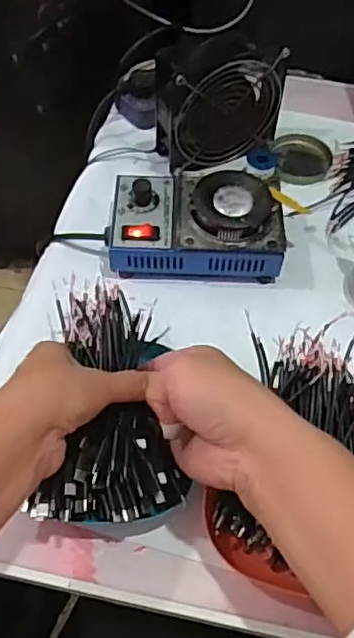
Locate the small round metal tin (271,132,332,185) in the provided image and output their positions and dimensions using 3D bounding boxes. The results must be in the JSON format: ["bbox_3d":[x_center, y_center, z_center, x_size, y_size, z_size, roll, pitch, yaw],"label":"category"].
[{"bbox_3d":[0.132,-0.169,0.641,0.057,0.017,0.059,1,57,-1],"label":"small round metal tin"}]

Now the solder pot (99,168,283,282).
[{"bbox_3d":[0.017,-0.086,0.549,0.149,0.061,0.093,1,57,0],"label":"solder pot"}]

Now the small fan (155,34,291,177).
[{"bbox_3d":[0.042,-0.211,0.595,0.125,0.108,0.063,-8,58,-6],"label":"small fan"}]

